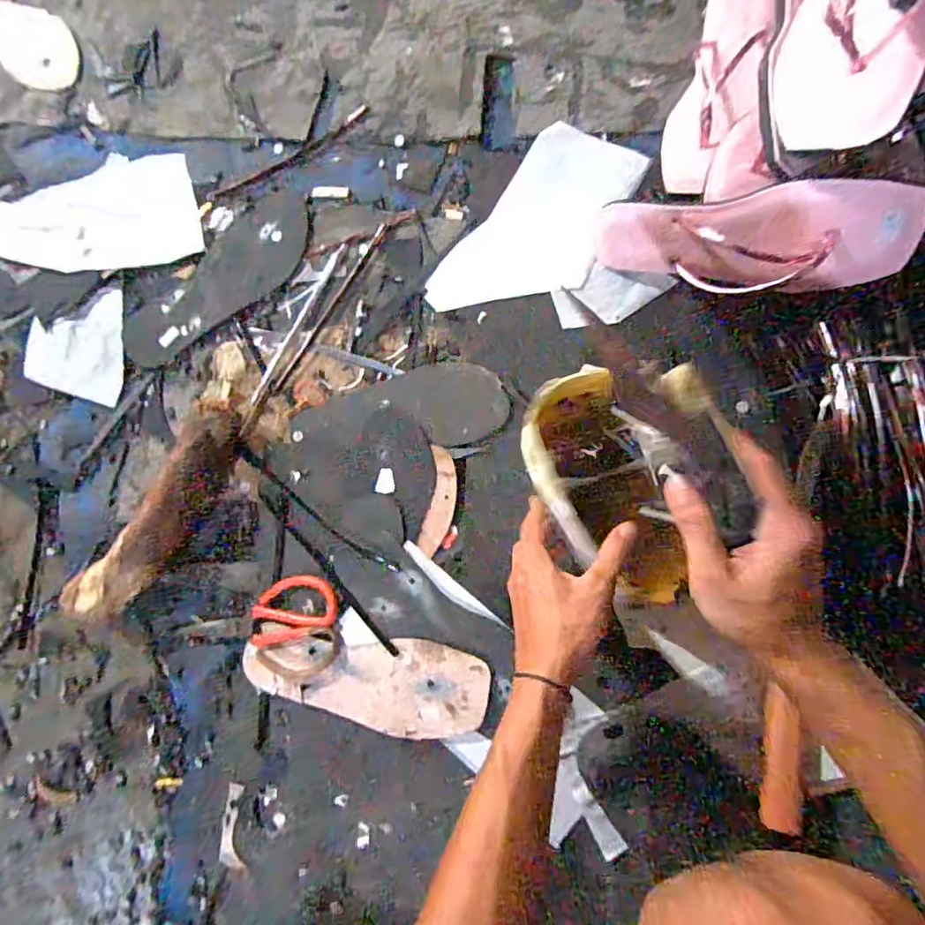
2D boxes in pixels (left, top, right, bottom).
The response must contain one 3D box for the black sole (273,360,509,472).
[{"bbox_3d":[-0.080,-0.051,0.577,0.253,0.017,0.090,-10,83,4],"label":"black sole"}]

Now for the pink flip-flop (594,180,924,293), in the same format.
[{"bbox_3d":[0.238,-0.190,0.472,0.254,0.088,0.025,9,47,35],"label":"pink flip-flop"}]

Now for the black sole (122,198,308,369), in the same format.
[{"bbox_3d":[-0.279,-0.207,0.622,0.256,0.011,0.095,-43,82,0],"label":"black sole"}]

